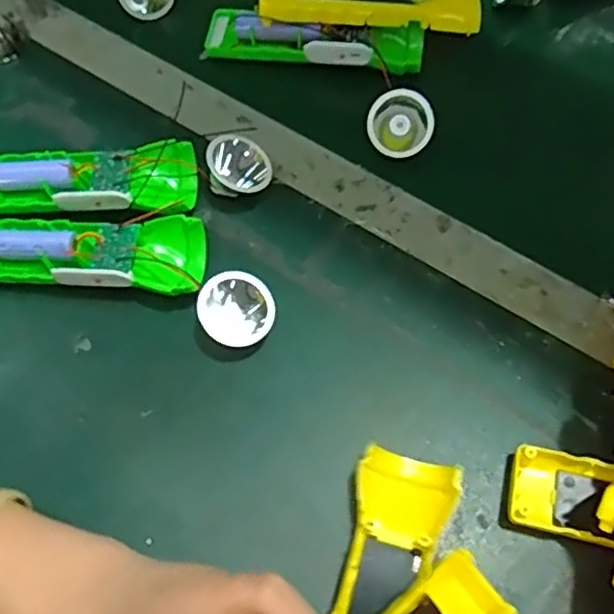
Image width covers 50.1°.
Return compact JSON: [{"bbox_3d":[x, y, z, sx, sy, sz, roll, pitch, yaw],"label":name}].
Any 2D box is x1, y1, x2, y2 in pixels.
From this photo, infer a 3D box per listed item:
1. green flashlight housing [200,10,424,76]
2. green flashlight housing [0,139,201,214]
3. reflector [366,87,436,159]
[{"bbox_3d":[0.005,-0.202,0.499,0.163,0.030,0.038,9,66,6],"label":"green flashlight housing"},{"bbox_3d":[-0.158,-0.080,0.439,0.165,0.030,0.051,0,65,2],"label":"green flashlight housing"},{"bbox_3d":[0.066,-0.131,0.468,0.046,0.037,0.046,1,106,5],"label":"reflector"}]

